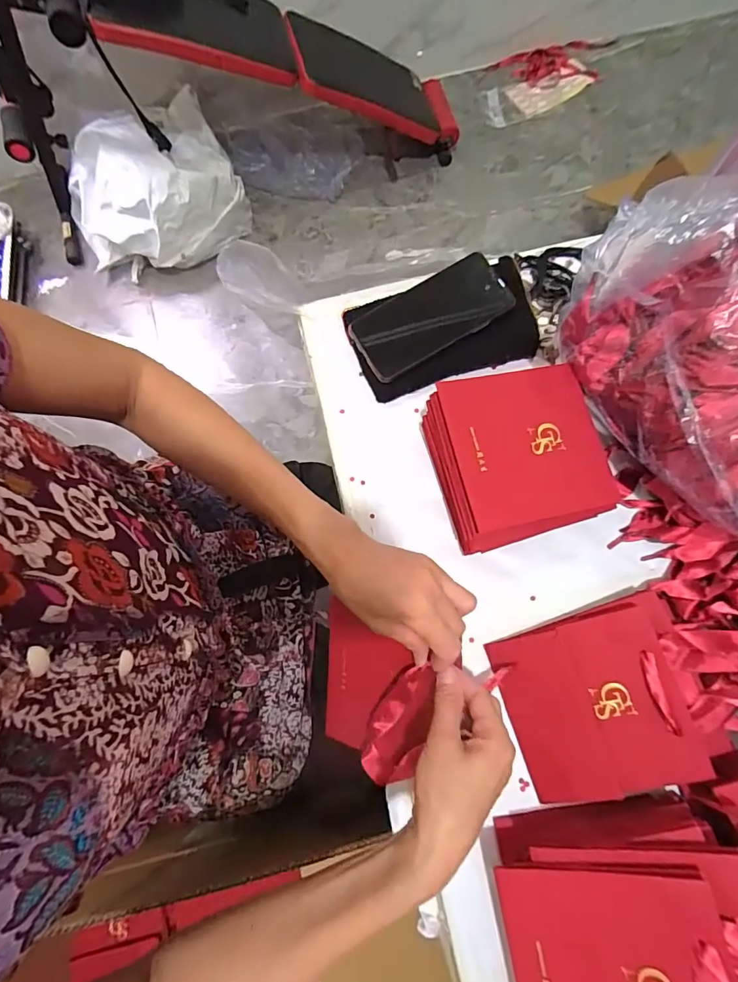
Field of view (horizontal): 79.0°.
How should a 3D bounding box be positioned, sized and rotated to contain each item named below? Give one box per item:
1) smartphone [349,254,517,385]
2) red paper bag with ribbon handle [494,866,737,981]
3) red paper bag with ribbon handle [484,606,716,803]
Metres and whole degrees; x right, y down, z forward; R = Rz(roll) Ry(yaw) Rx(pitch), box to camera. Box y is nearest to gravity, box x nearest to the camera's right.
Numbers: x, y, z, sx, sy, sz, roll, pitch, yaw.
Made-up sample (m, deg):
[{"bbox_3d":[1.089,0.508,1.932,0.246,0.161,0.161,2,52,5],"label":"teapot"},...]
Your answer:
[{"bbox_3d":[0.064,-0.186,0.478,0.163,0.009,0.077,-30,84,0],"label":"smartphone"},{"bbox_3d":[0.172,0.341,0.305,0.139,0.010,0.139,-16,75,23],"label":"red paper bag with ribbon handle"},{"bbox_3d":[0.192,0.188,0.388,0.136,0.007,0.138,-22,76,16],"label":"red paper bag with ribbon handle"}]

